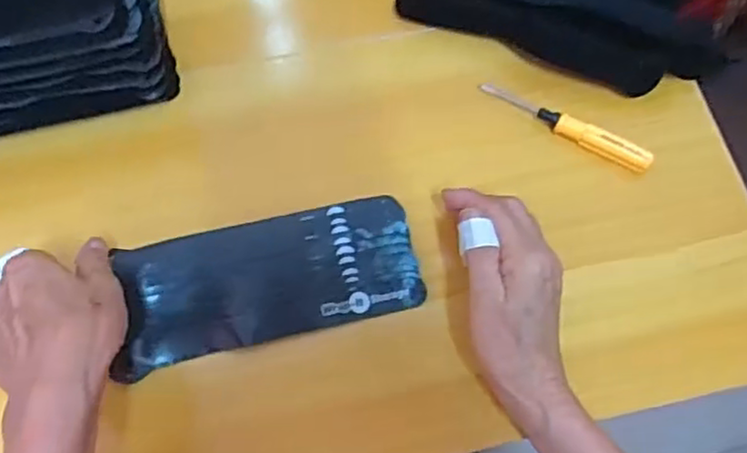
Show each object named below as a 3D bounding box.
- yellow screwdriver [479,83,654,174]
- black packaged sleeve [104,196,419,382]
[{"bbox_3d":[0.134,-0.071,0.480,0.126,0.014,0.018,28,72,10],"label":"yellow screwdriver"},{"bbox_3d":[-0.066,0.032,0.439,0.185,0.015,0.082,-14,70,-7],"label":"black packaged sleeve"}]

